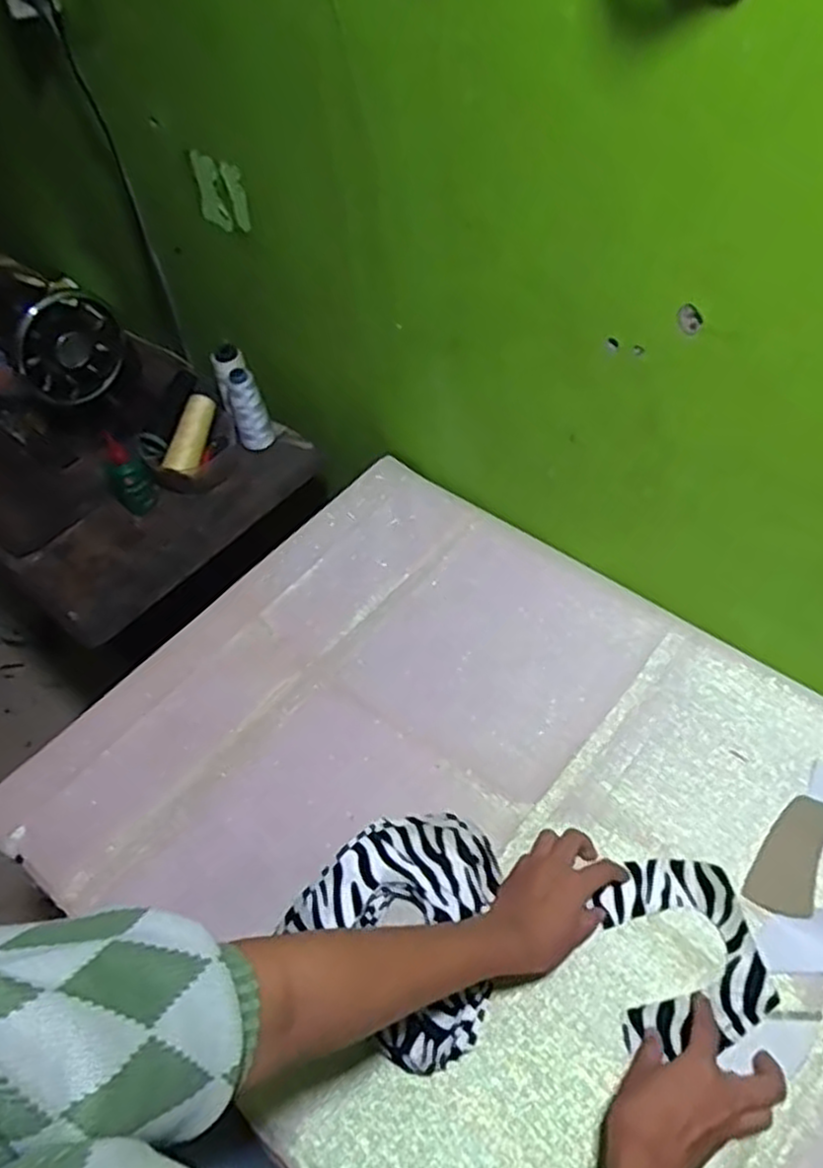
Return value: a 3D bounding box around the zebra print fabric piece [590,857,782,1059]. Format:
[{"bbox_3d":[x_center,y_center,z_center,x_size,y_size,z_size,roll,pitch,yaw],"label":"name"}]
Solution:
[{"bbox_3d":[0.219,0.293,0.627,0.115,0.016,0.136,-8,52,-1],"label":"zebra print fabric piece"}]

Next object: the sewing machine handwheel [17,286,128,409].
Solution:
[{"bbox_3d":[-0.412,-0.283,0.936,0.127,0.131,0.036,-33,57,-18],"label":"sewing machine handwheel"}]

